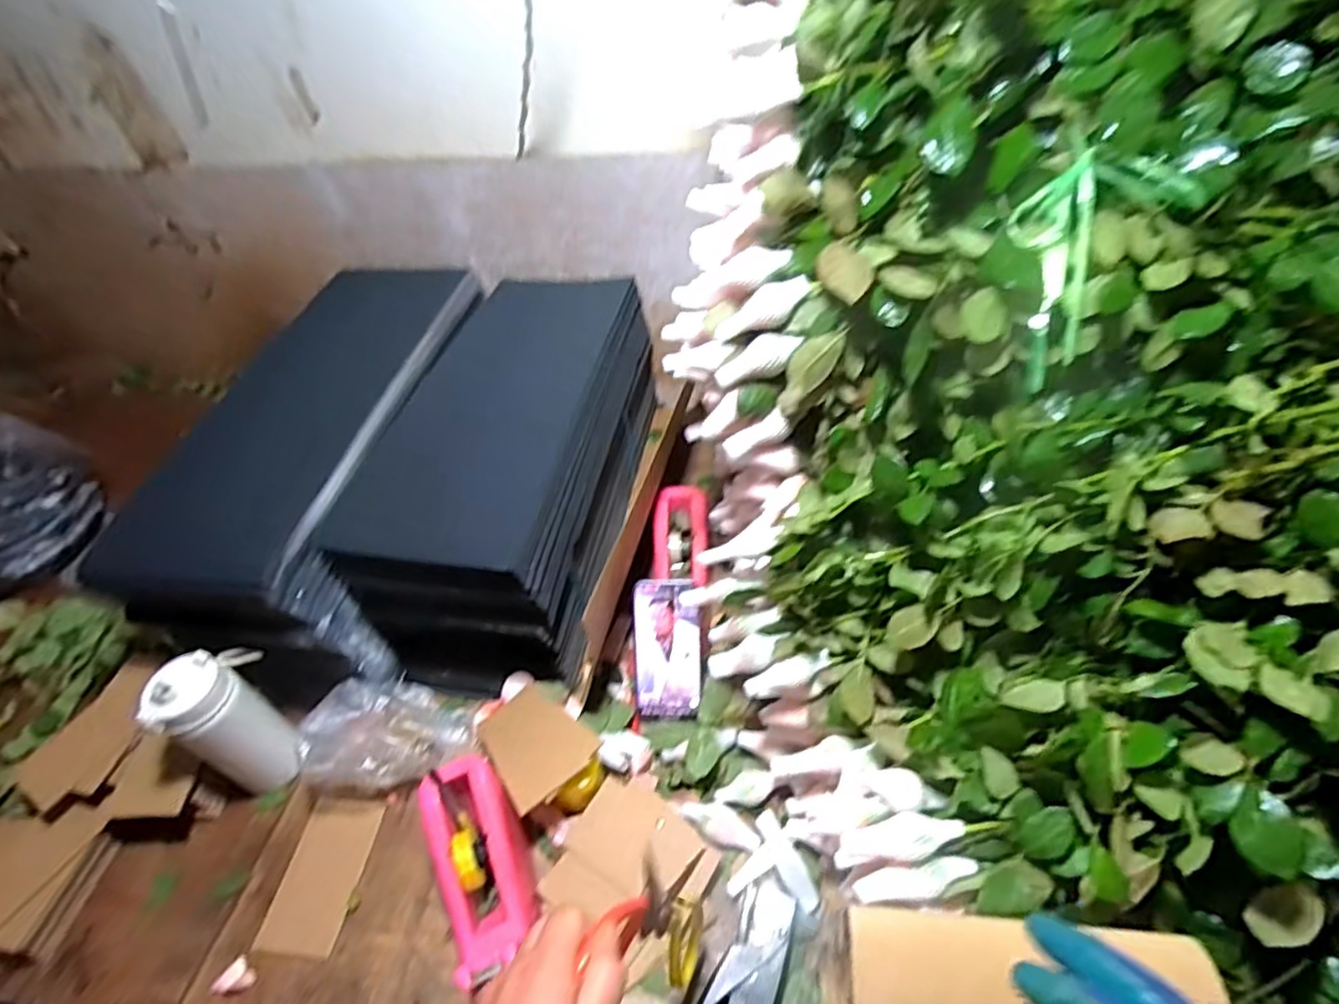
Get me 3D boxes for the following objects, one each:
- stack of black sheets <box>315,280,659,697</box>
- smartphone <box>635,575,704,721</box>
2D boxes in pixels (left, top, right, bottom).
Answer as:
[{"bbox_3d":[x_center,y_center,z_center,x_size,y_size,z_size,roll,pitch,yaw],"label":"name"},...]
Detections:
[{"bbox_3d":[-0.196,-0.053,0.890,0.239,0.225,0.534,4,48,10],"label":"stack of black sheets"},{"bbox_3d":[-0.001,0.167,0.750,0.075,0.154,0.016,-2,2,5],"label":"smartphone"}]

